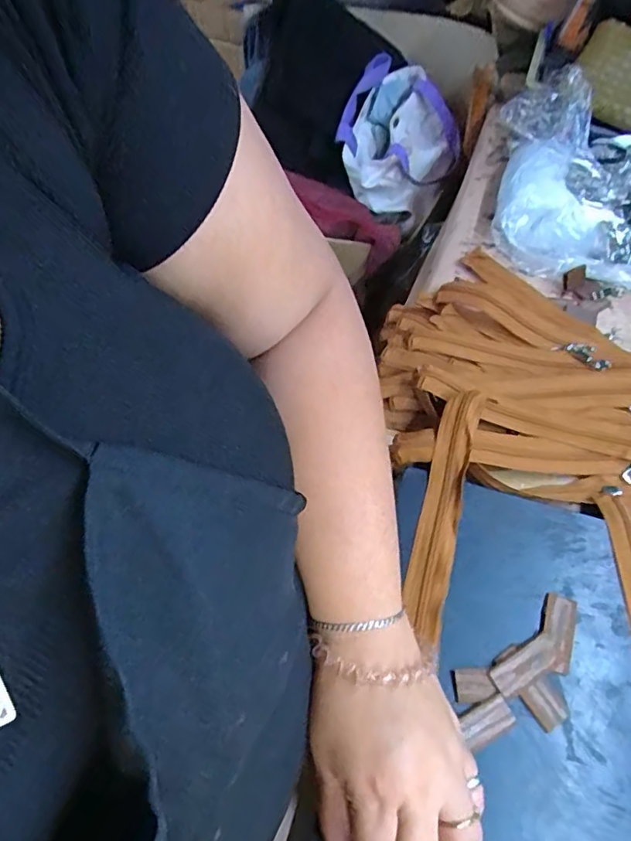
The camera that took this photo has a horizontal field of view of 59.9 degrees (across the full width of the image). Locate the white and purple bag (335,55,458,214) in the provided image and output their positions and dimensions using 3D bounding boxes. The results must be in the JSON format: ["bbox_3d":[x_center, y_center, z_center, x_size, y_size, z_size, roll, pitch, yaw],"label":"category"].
[{"bbox_3d":[0.125,-0.421,0.821,0.173,0.109,0.196,11,60,7],"label":"white and purple bag"}]

